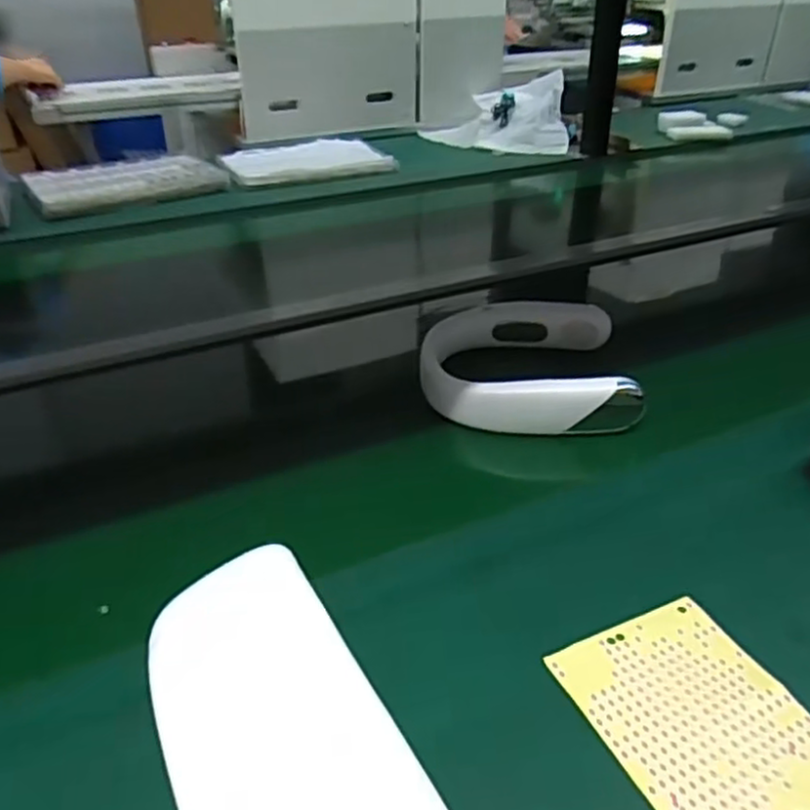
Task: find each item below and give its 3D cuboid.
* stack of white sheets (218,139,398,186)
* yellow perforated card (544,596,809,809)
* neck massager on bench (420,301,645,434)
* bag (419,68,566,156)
[{"bbox_3d":[-0.199,-0.490,1.426,0.321,0.029,0.197,-12,35,-17],"label":"stack of white sheets"},{"bbox_3d":[0.176,0.186,0.378,0.110,0.004,0.184,-15,35,-20],"label":"yellow perforated card"},{"bbox_3d":[0.123,-0.043,0.714,0.212,0.045,0.201,1,33,2],"label":"neck massager on bench"},{"bbox_3d":[0.202,-0.654,1.597,0.325,0.117,0.251,3,33,5],"label":"bag"}]

